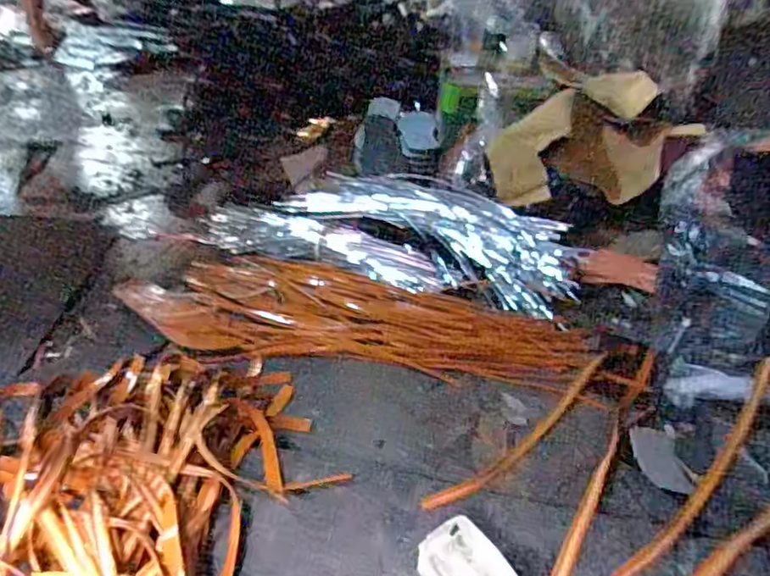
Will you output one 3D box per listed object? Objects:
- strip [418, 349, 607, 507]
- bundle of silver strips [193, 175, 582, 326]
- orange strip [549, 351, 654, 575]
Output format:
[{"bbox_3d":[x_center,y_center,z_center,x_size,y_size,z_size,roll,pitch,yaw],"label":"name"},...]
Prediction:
[{"bbox_3d":[0.202,0.188,0.803,0.404,0.012,0.040,-26,52,-37],"label":"strip"},{"bbox_3d":[0.003,-0.145,1.127,0.716,0.118,0.302,16,41,10],"label":"bundle of silver strips"},{"bbox_3d":[0.286,0.213,0.761,0.021,0.046,0.448,26,44,21],"label":"orange strip"}]

